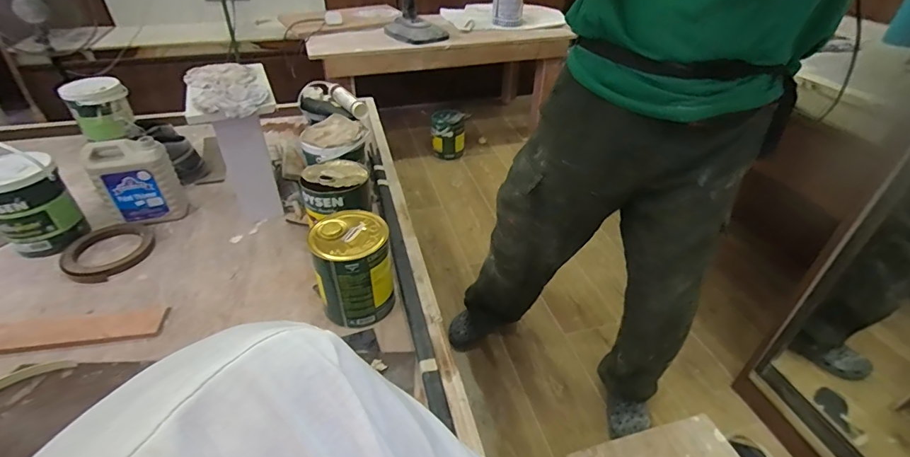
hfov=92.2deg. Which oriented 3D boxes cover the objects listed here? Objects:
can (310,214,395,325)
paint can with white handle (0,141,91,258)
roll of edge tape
[{"bbox_3d":[-0.217,0.087,0.947,0.148,0.199,0.138,1,37,0],"label":"can"},{"bbox_3d":[-1.083,-0.074,1.107,0.175,0.253,0.163,23,43,26],"label":"paint can with white handle"},{"bbox_3d":[-0.895,0.059,1.134,0.186,0.033,0.198,30,46,33],"label":"roll of edge tape"}]

